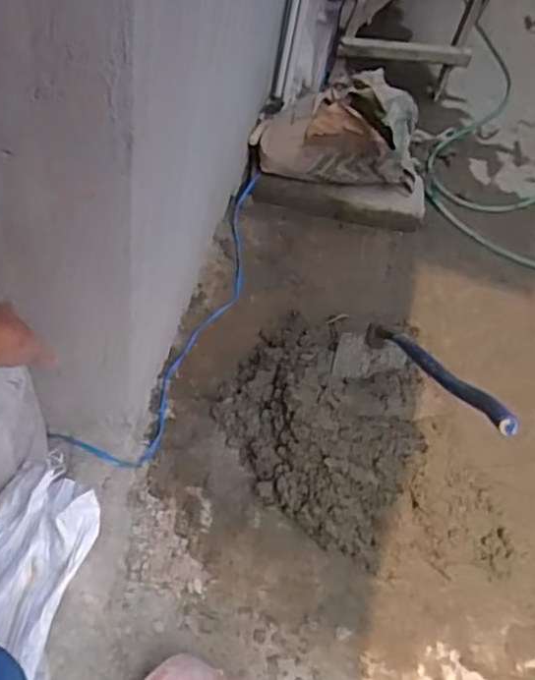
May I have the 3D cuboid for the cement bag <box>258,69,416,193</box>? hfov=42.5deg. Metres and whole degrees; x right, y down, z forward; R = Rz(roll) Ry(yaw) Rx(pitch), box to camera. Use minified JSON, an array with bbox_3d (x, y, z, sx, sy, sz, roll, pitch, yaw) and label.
[{"bbox_3d":[0.187,-0.512,1.737,0.397,0.302,0.174,10,49,-3],"label":"cement bag"}]

